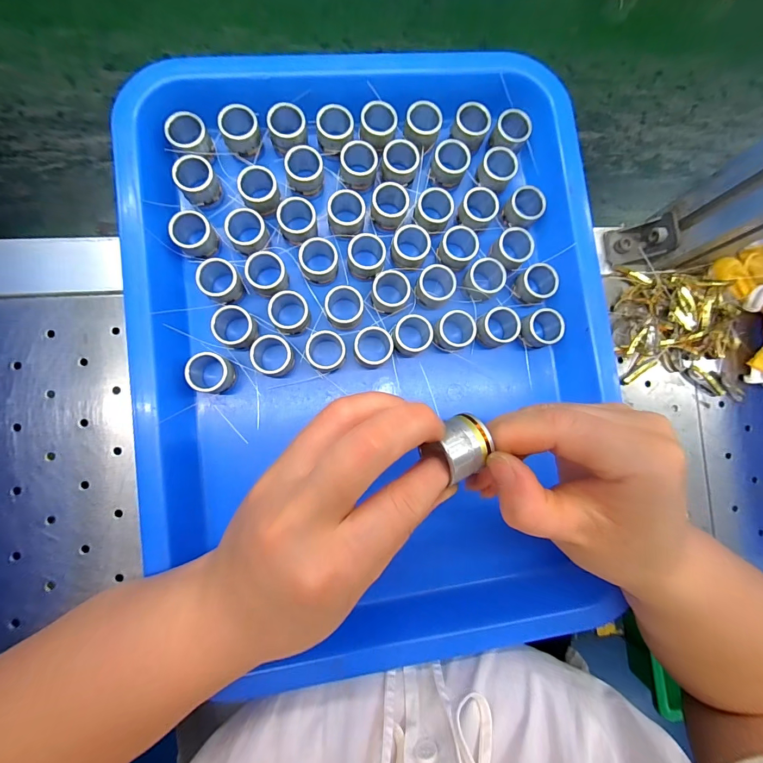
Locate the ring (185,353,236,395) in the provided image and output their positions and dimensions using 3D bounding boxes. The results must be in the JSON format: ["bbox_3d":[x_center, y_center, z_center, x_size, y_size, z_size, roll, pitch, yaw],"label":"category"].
[{"bbox_3d":[-0.107,-0.005,0.237,0.024,0.019,0.024,1,83,-6],"label":"ring"}]

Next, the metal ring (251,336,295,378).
[{"bbox_3d":[-0.070,-0.016,0.242,0.024,0.017,0.024,-16,85,-8],"label":"metal ring"}]

